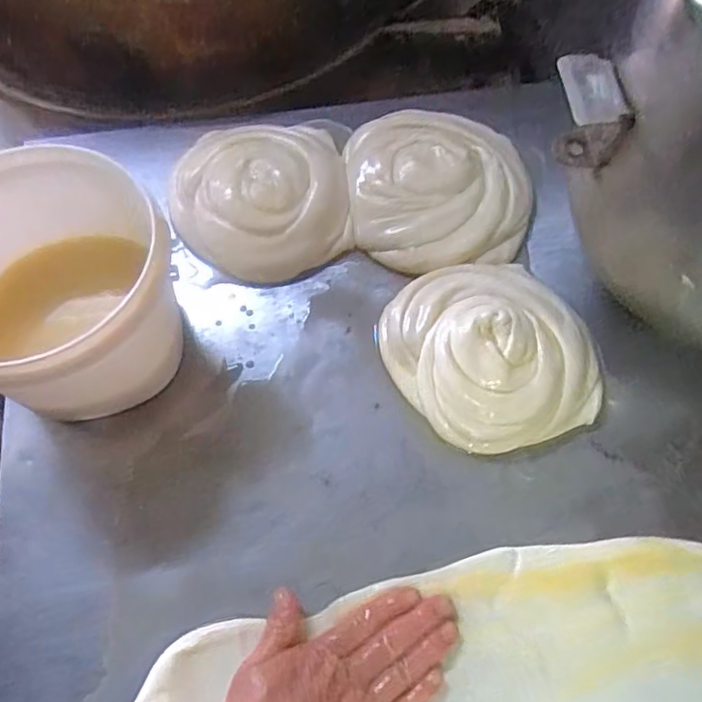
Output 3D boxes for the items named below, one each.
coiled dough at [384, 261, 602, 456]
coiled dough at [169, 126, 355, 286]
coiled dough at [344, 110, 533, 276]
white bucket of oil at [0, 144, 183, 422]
[{"bbox_3d":[0.123,-0.004,0.545,0.179,0.053,0.175,-15,66,-7],"label":"coiled dough"},{"bbox_3d":[-0.093,-0.158,0.621,0.178,0.049,0.181,-4,65,-2],"label":"coiled dough"},{"bbox_3d":[0.090,-0.171,0.632,0.187,0.034,0.196,0,65,-1],"label":"coiled dough"},{"bbox_3d":[-0.253,-0.034,0.501,0.197,0.158,0.185,0,65,0],"label":"white bucket of oil"}]

